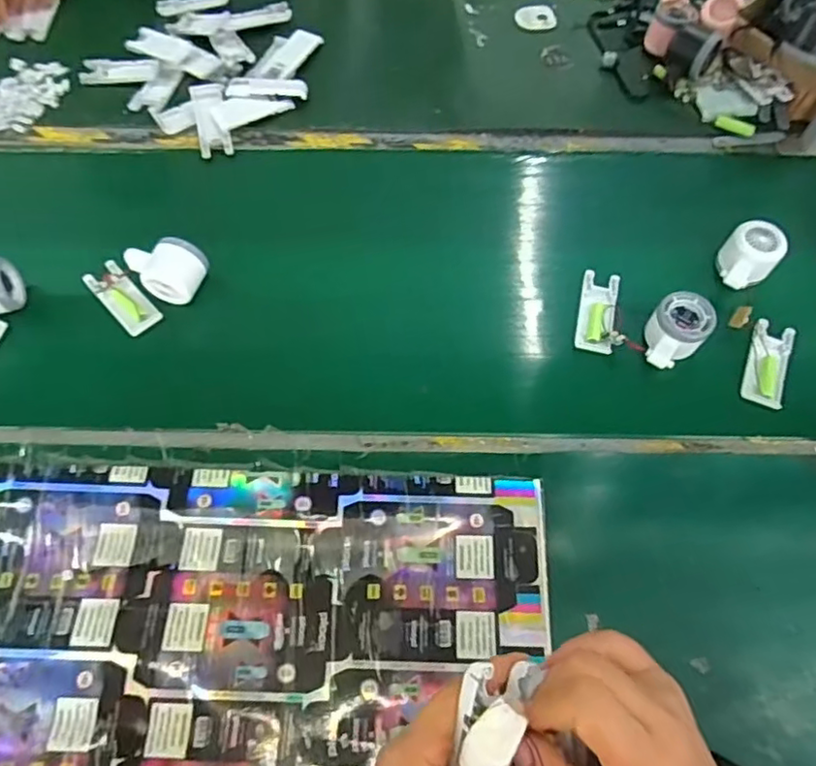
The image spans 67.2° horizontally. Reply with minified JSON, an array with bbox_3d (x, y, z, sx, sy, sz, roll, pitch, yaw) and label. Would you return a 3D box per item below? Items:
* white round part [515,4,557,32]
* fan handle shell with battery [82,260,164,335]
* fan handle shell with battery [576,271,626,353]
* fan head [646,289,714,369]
[{"bbox_3d":[0.193,-0.554,0.930,0.061,0.008,0.058,0,63,0],"label":"white round part"},{"bbox_3d":[-0.327,-0.096,0.706,0.043,0.018,0.102,-40,69,-18],"label":"fan handle shell with battery"},{"bbox_3d":[0.219,-0.083,0.700,0.044,0.025,0.103,9,63,5],"label":"fan handle shell with battery"},{"bbox_3d":[0.287,-0.056,0.664,0.056,0.045,0.084,37,69,18],"label":"fan head"}]

